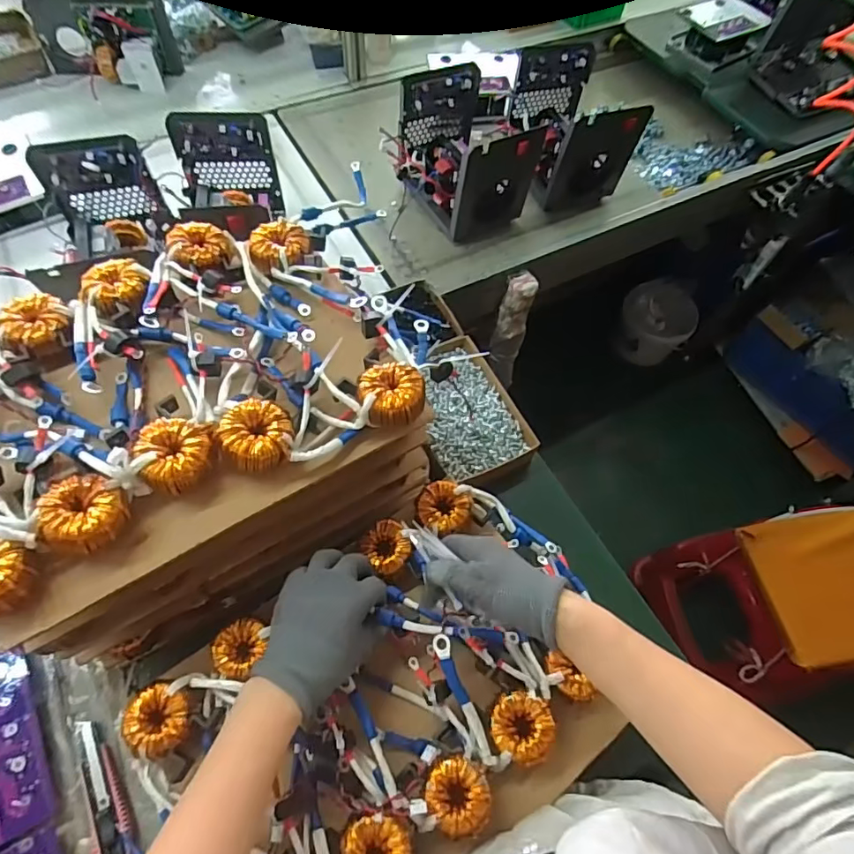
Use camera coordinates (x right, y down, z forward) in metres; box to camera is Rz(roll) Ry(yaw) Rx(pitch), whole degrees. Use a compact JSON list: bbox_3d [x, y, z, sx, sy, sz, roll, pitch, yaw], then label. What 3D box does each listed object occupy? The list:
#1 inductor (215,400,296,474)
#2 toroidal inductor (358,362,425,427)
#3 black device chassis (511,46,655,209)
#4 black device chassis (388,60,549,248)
[{"bbox_3d":[-0.146,0.005,0.452,0.059,0.025,0.057,2,61,-3],"label":"inductor"},{"bbox_3d":[-0.032,-0.033,0.480,0.058,0.025,0.057,2,61,-3],"label":"toroidal inductor"},{"bbox_3d":[0.261,-0.555,0.967,0.159,0.164,0.222,-13,63,-11],"label":"black device chassis"},{"bbox_3d":[0.059,-0.472,0.929,0.174,0.196,0.222,-25,66,-17],"label":"black device chassis"}]

